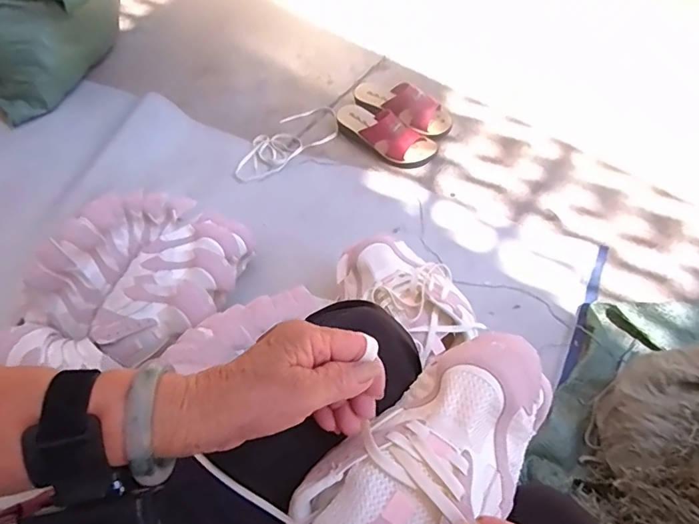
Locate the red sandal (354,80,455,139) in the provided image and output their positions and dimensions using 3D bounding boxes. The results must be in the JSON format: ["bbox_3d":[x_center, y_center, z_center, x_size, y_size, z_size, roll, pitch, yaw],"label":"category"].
[{"bbox_3d":[0.107,-0.329,1.043,0.225,0.077,0.081,21,65,16],"label":"red sandal"}]

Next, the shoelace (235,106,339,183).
[{"bbox_3d":[-0.136,-0.262,1.062,0.260,0.009,0.107,-33,63,-15],"label":"shoelace"}]

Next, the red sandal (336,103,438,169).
[{"bbox_3d":[0.067,-0.270,1.012,0.230,0.077,0.097,25,66,18],"label":"red sandal"}]

